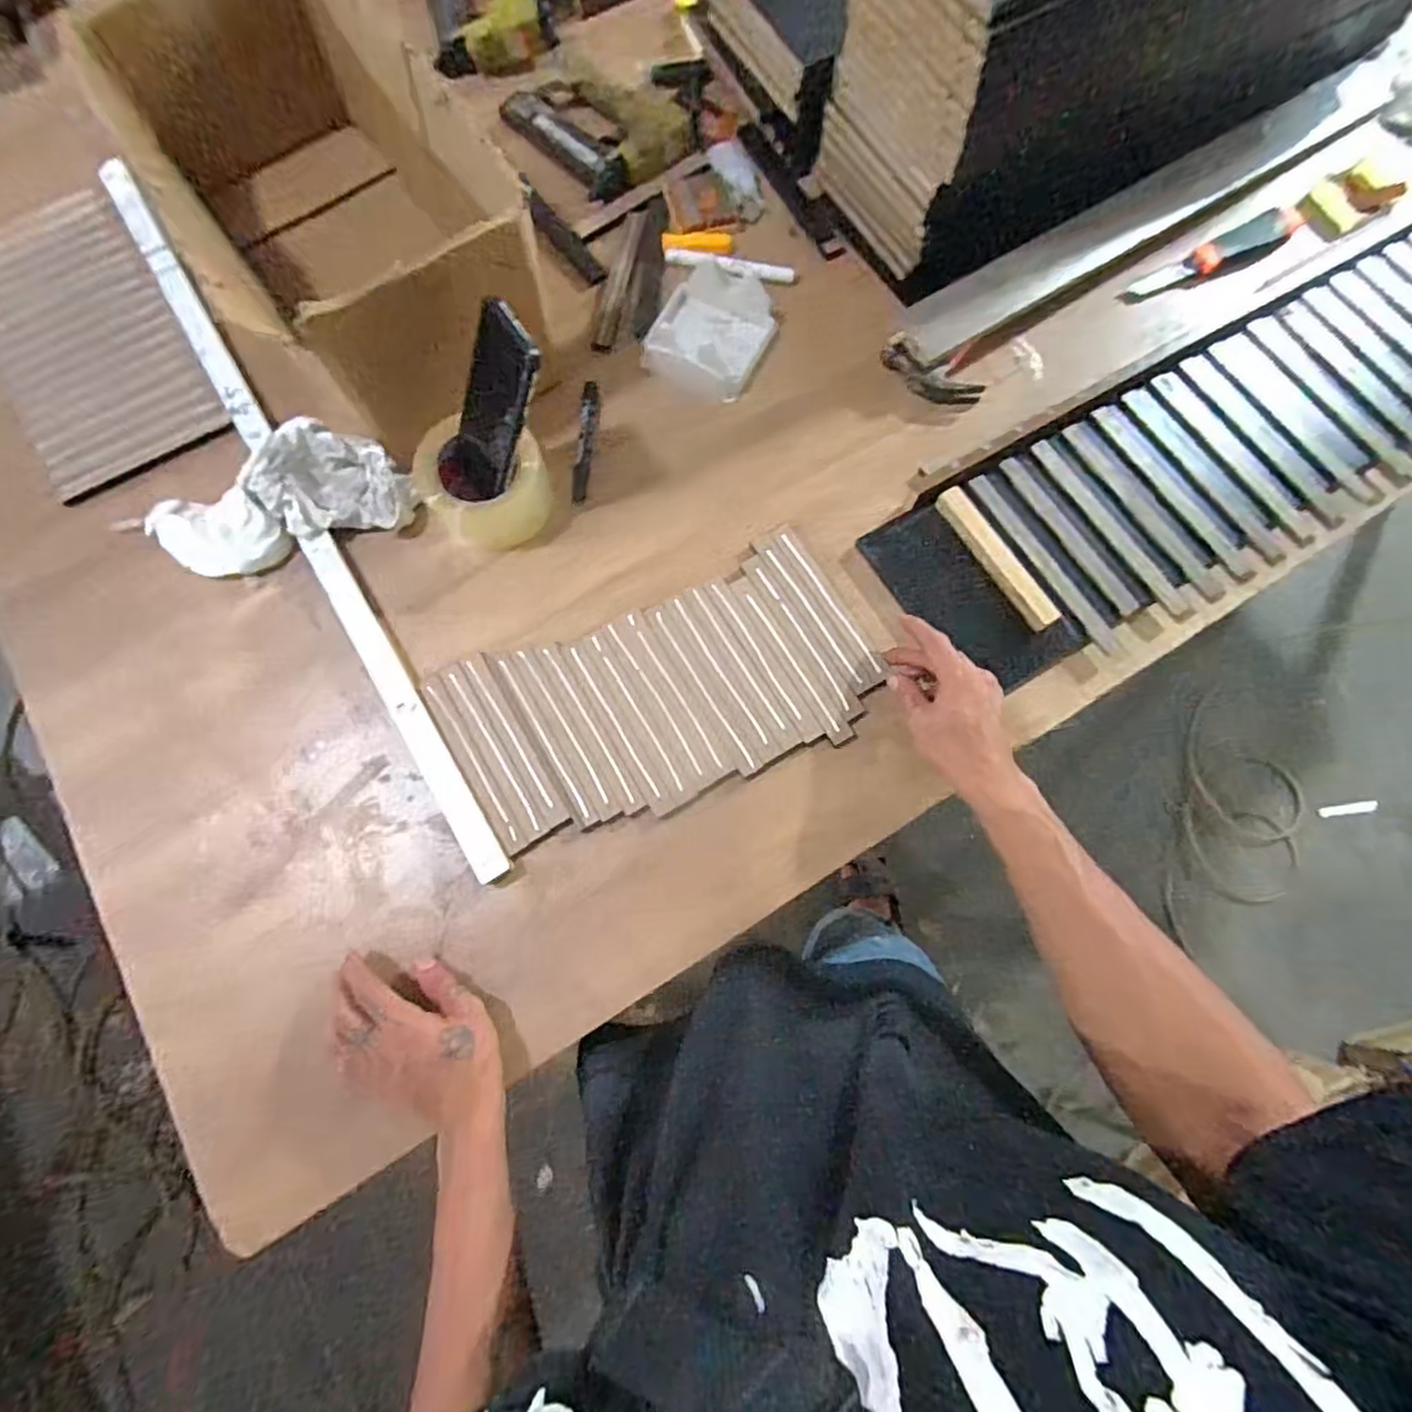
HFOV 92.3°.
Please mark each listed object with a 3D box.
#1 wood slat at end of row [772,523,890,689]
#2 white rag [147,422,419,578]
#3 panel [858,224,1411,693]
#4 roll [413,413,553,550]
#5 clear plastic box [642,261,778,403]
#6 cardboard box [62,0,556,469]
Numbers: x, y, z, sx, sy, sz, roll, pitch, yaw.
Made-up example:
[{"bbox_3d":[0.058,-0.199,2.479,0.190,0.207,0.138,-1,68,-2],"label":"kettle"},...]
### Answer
[{"bbox_3d":[0.114,-0.095,0.619,0.023,0.004,0.174,-27,72,-6],"label":"wood slat at end of row"},{"bbox_3d":[-0.394,-0.188,0.613,0.248,0.073,0.090,-17,75,-3],"label":"white rag"},{"bbox_3d":[0.540,-0.271,0.641,0.791,0.020,0.212,-30,76,-6],"label":"panel"},{"bbox_3d":[-0.206,-0.205,0.624,0.113,0.064,0.090,-2,75,1],"label":"roll"},{"bbox_3d":[0.002,-0.376,0.677,0.111,0.038,0.123,26,77,8],"label":"clear plastic box"},{"bbox_3d":[-0.345,-0.469,0.641,0.218,0.172,0.485,-34,76,-7],"label":"cardboard box"}]

